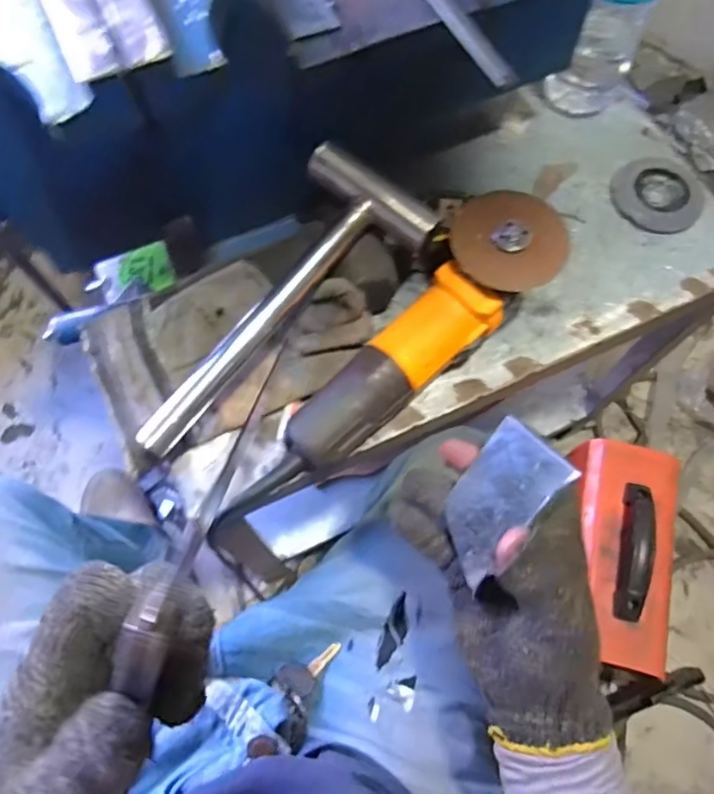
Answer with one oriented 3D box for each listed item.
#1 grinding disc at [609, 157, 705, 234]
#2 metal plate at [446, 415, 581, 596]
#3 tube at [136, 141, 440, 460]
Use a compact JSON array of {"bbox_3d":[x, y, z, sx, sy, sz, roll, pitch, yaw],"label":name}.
[{"bbox_3d":[0.311,-0.209,0.621,0.089,0.011,0.090,0,70,-1],"label":"grinding disc"},{"bbox_3d":[0.086,0.065,0.376,0.052,0.004,0.094,46,113,31],"label":"metal plate"},{"bbox_3d":[-0.061,-0.071,0.487,0.121,0.046,0.292,35,73,11],"label":"tube"}]

